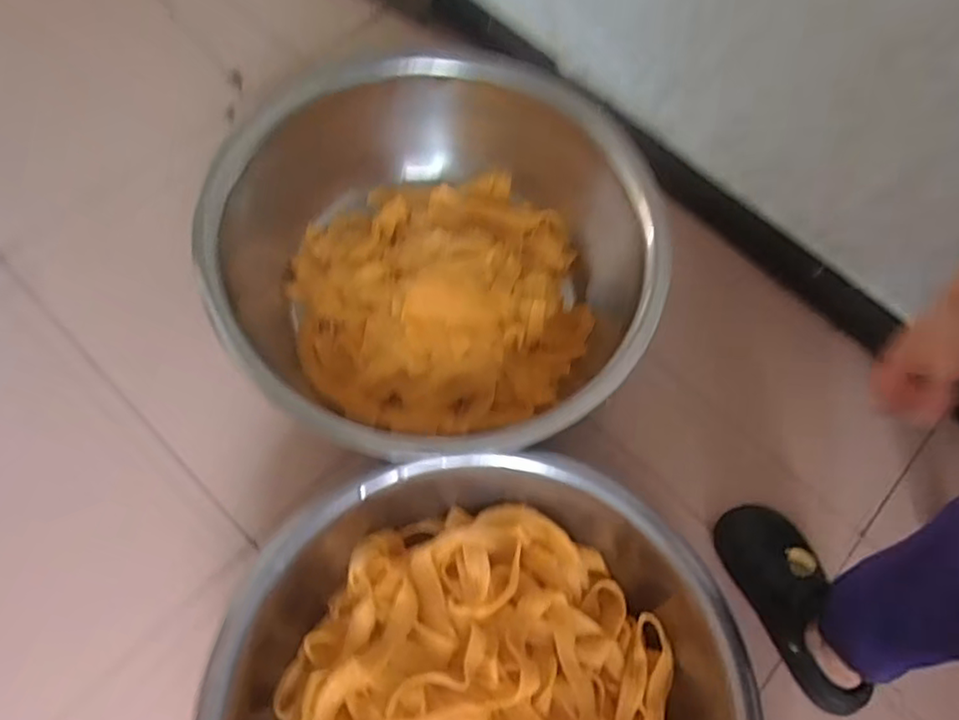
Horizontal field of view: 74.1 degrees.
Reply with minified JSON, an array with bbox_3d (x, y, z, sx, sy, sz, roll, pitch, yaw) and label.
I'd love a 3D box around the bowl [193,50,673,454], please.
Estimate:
[{"bbox_3d":[-0.055,-0.144,0.919,0.597,0.209,0.582,3,69,-7],"label":"bowl"}]

